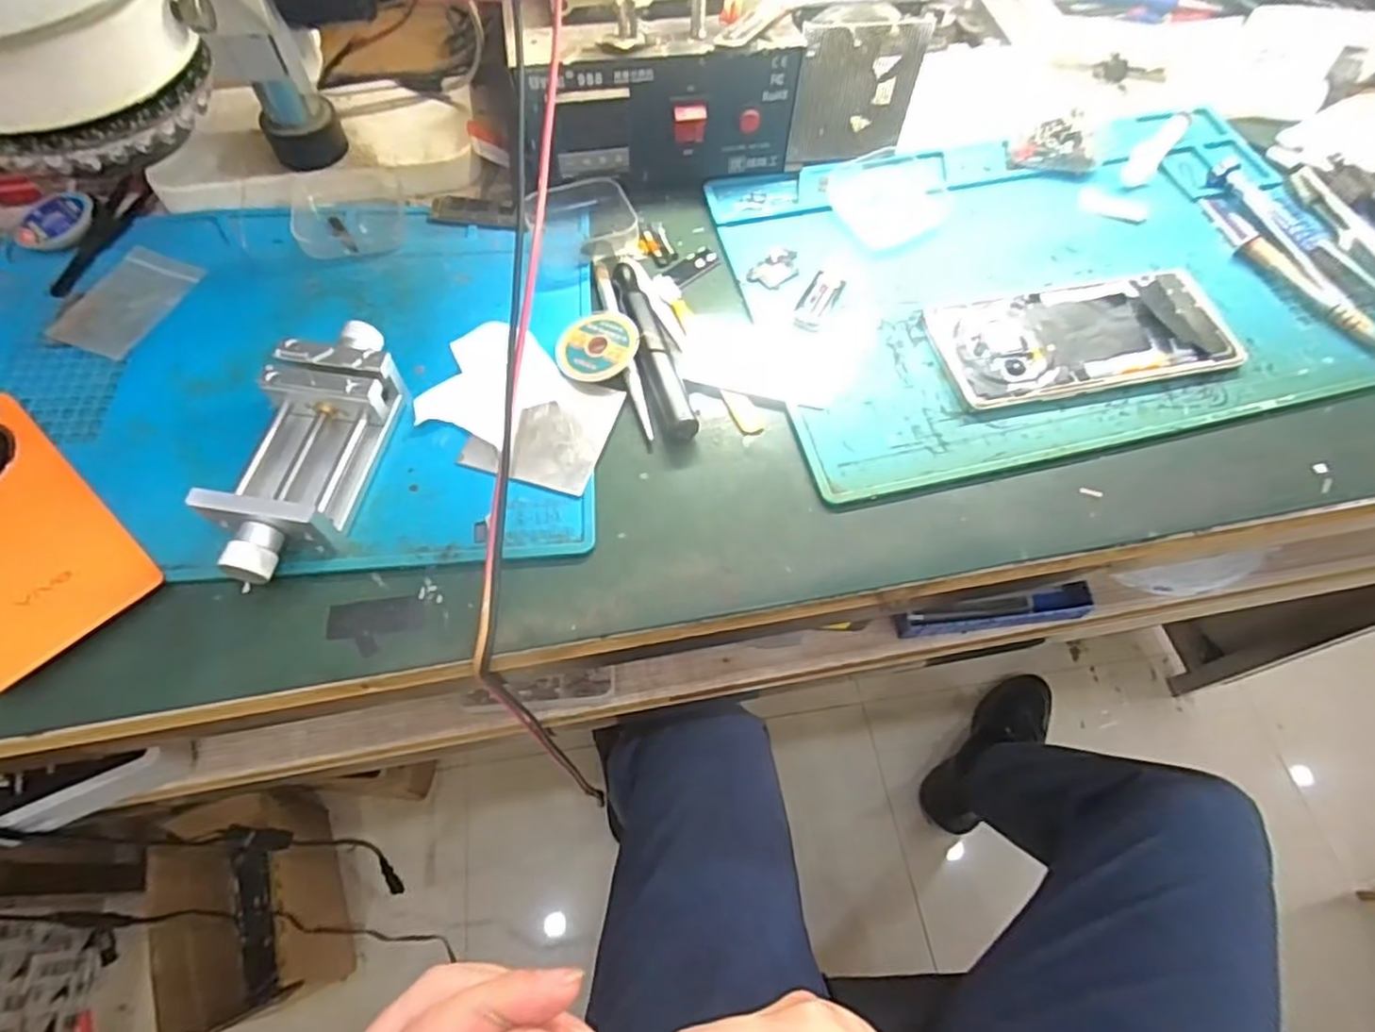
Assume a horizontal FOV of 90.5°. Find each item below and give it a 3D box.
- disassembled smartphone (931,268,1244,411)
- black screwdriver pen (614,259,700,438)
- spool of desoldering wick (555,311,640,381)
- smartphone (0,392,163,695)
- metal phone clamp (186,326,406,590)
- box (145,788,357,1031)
[{"bbox_3d":[0.224,-0.101,0.383,0.167,0.012,0.071,-11,62,-7],"label":"disassembled smartphone"},{"bbox_3d":[-0.019,-0.093,0.375,0.015,0.012,0.123,-15,63,-9],"label":"black screwdriver pen"},{"bbox_3d":[-0.049,-0.092,0.370,0.043,0.015,0.041,0,62,-1],"label":"spool of desoldering wick"},{"bbox_3d":[-0.320,0.005,0.316,0.155,0.012,0.073,39,68,18],"label":"smartphone"},{"bbox_3d":[-0.181,-0.034,0.328,0.053,0.032,0.138,9,62,4],"label":"metal phone clamp"},{"bbox_3d":[-0.519,0.475,0.828,0.142,0.213,0.216,-28,66,-15],"label":"box"}]

